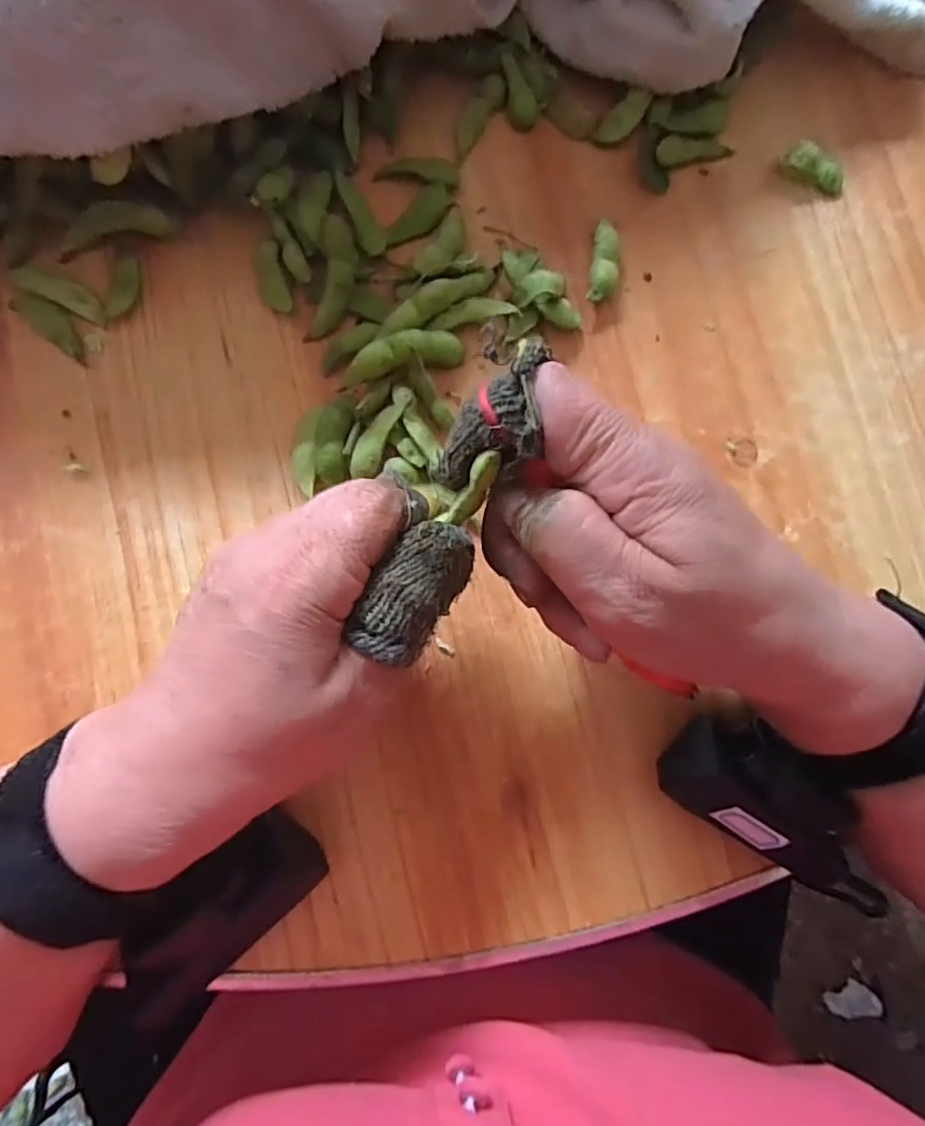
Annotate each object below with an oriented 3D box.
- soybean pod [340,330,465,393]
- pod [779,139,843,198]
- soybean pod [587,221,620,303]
[{"bbox_3d":[-0.025,-0.086,0.256,0.050,0.013,0.016,-15,85,-7],"label":"soybean pod"},{"bbox_3d":[0.168,-0.188,0.293,0.033,0.010,0.011,21,81,-17],"label":"pod"},{"bbox_3d":[0.064,-0.135,0.277,0.012,0.010,0.038,9,82,-5],"label":"soybean pod"}]

